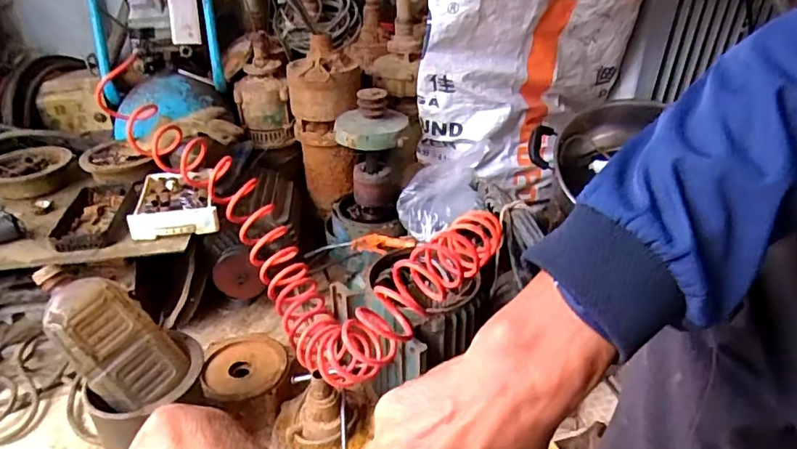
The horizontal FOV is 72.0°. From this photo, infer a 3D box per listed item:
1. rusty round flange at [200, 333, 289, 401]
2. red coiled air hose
[{"bbox_3d":[-0.242,0.223,0.861,0.128,0.019,0.148,-4,32,-5],"label":"rusty round flange"},{"bbox_3d":[-0.232,-0.063,0.992,0.296,0.236,0.858,-26,40,-35],"label":"red coiled air hose"}]

